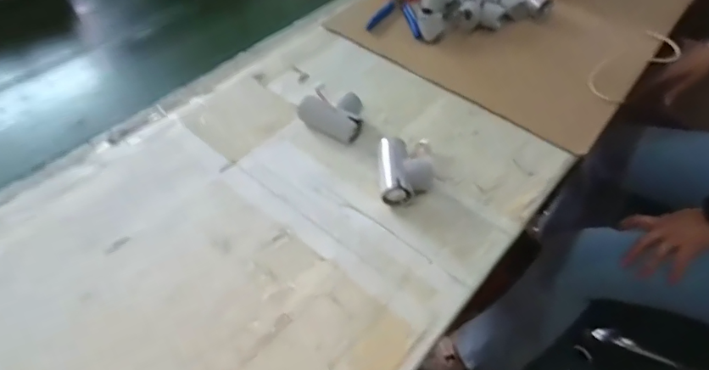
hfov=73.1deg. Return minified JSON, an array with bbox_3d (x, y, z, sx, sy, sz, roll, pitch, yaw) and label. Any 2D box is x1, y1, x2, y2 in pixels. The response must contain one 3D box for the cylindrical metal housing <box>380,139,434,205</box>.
[{"bbox_3d":[0.058,-0.016,0.524,0.060,0.031,0.077,0,51,-3],"label":"cylindrical metal housing"}]

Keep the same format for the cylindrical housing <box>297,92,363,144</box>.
[{"bbox_3d":[-0.024,-0.087,0.577,0.079,0.031,0.054,30,56,19],"label":"cylindrical housing"}]

